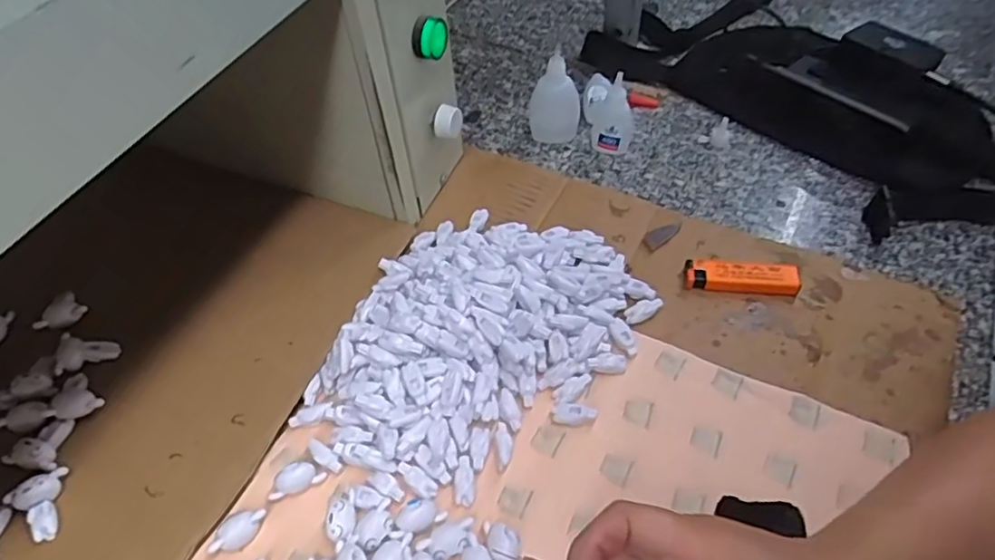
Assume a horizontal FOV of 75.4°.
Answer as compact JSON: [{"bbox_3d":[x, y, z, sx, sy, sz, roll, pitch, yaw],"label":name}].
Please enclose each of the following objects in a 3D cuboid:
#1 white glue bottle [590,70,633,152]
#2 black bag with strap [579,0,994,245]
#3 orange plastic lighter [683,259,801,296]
[{"bbox_3d":[0.105,-0.146,0.575,0.031,0.069,0.023,21,55,17],"label":"white glue bottle"},{"bbox_3d":[0.304,-0.167,0.586,0.201,0.068,0.417,-34,57,-22],"label":"black bag with strap"},{"bbox_3d":[0.182,-0.002,0.480,0.079,0.017,0.022,5,52,6],"label":"orange plastic lighter"}]

